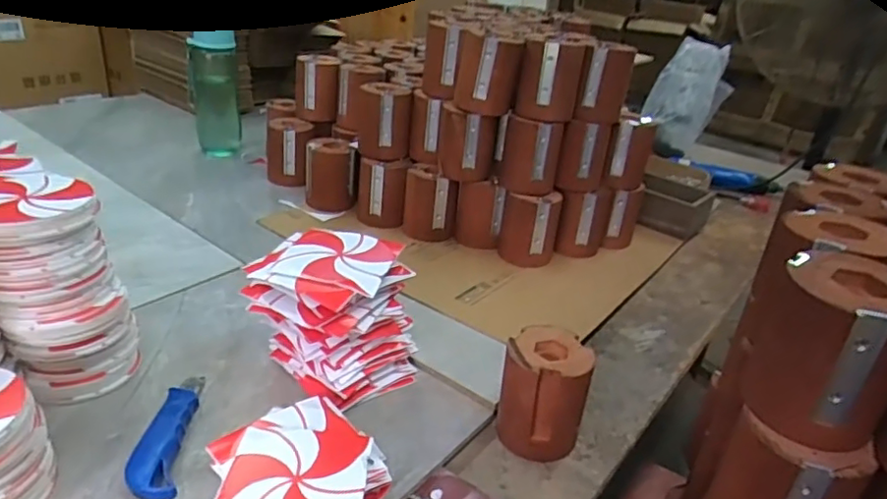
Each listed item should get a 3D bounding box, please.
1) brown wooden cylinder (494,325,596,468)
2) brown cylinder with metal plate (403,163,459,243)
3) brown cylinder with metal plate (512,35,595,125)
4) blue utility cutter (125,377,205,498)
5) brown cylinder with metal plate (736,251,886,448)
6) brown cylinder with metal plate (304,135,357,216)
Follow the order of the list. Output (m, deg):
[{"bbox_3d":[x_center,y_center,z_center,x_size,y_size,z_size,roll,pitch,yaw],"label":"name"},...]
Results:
[{"bbox_3d":[0.094,0.133,0.564,0.076,0.097,0.074,15,29,15],"label":"brown wooden cylinder"},{"bbox_3d":[-0.021,-0.072,0.902,0.075,0.095,0.071,1,29,-12],"label":"brown cylinder with metal plate"},{"bbox_3d":[0.152,-0.240,0.834,0.084,0.098,0.094,12,29,10],"label":"brown cylinder with metal plate"},{"bbox_3d":[-0.237,0.155,0.514,0.038,0.024,0.151,0,29,-12],"label":"blue utility cutter"},{"bbox_3d":[0.246,0.062,0.383,0.080,0.099,0.074,24,33,29],"label":"brown cylinder with metal plate"},{"bbox_3d":[-0.183,-0.118,0.958,0.073,0.099,0.070,-8,32,-26],"label":"brown cylinder with metal plate"}]

